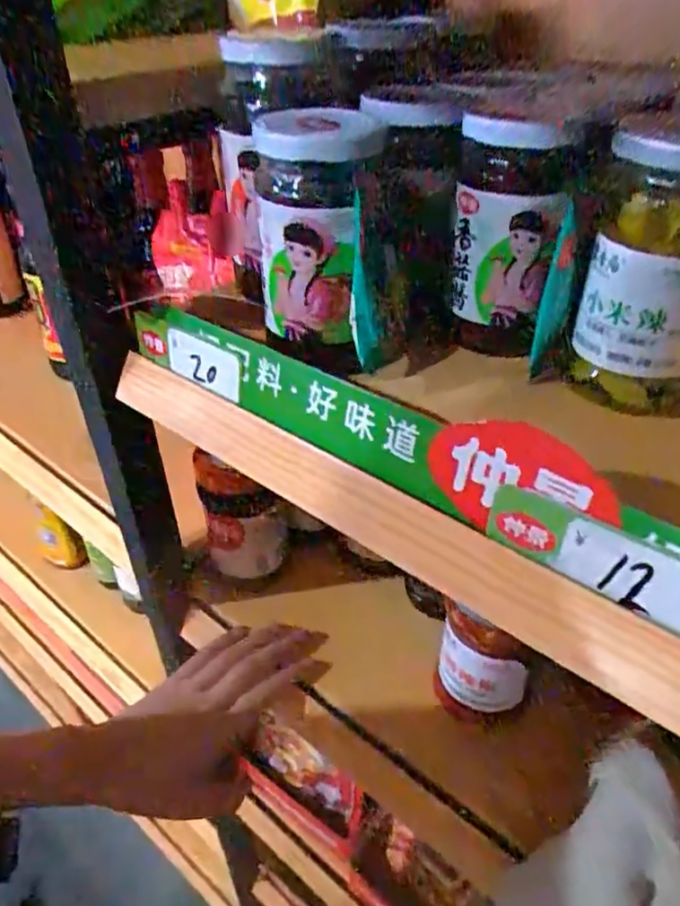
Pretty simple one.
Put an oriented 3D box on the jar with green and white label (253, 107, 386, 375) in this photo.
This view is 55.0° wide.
[{"bbox_3d":[-0.012,-0.098,0.307,0.056,0.112,0.069,-4,38,-4],"label":"jar with green and white label"}]

